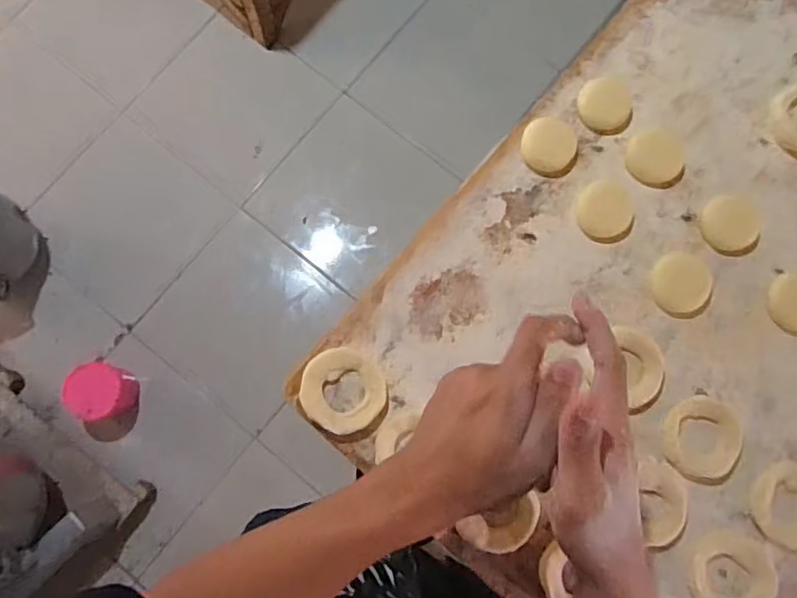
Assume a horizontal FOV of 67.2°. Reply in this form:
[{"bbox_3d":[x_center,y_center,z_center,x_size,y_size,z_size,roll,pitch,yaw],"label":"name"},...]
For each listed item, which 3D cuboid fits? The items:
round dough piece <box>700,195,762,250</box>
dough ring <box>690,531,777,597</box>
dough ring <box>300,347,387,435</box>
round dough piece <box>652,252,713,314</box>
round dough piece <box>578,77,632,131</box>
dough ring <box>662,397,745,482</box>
[{"bbox_3d":[0.294,-0.068,0.527,0.054,0.006,0.048,-20,81,-4],"label":"round dough piece"},{"bbox_3d":[0.266,0.224,0.477,0.064,0.013,0.069,0,80,-1],"label":"dough ring"},{"bbox_3d":[-0.045,0.076,0.496,0.068,0.013,0.064,0,80,-1],"label":"dough ring"},{"bbox_3d":[0.246,-0.014,0.518,0.050,0.004,0.051,0,80,-1],"label":"round dough piece"},{"bbox_3d":[0.186,-0.177,0.540,0.046,0.012,0.045,0,80,-1],"label":"round dough piece"},{"bbox_3d":[0.251,0.115,0.495,0.063,0.011,0.065,0,80,-1],"label":"dough ring"}]

